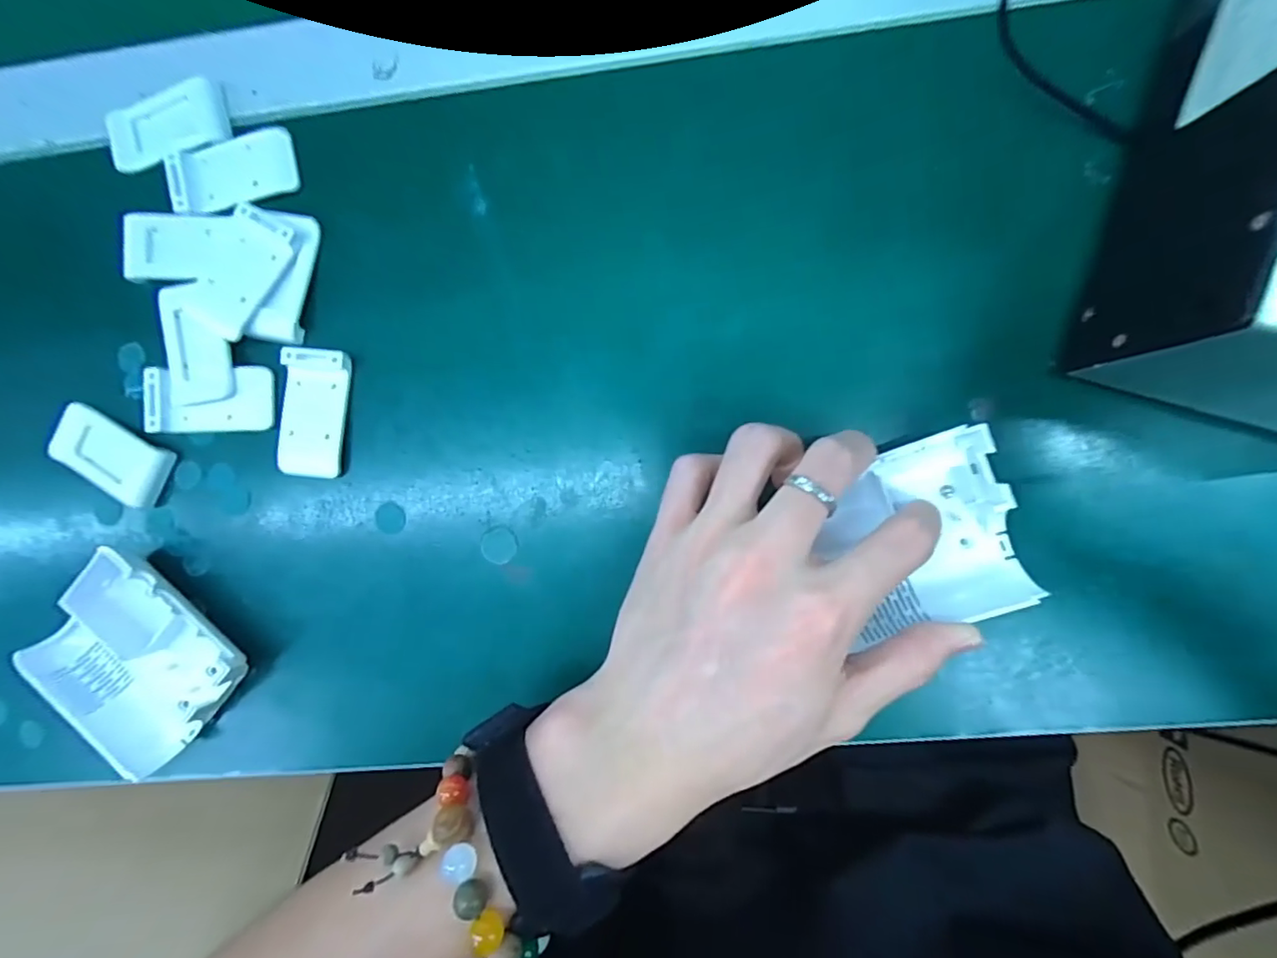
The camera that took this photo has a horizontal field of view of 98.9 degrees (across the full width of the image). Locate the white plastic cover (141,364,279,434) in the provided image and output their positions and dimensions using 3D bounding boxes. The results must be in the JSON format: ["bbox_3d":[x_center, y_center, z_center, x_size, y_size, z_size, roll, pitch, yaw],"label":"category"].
[{"bbox_3d":[-0.194,-0.036,0.247,0.058,0.006,0.029,-1,92,2],"label":"white plastic cover"}]

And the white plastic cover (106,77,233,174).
[{"bbox_3d":[-0.216,-0.159,0.246,0.057,0.004,0.029,-19,91,2],"label":"white plastic cover"}]

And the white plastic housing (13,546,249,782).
[{"bbox_3d":[-0.220,0.079,0.243,0.078,0.023,0.067,39,92,0],"label":"white plastic housing"}]

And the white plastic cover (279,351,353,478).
[{"bbox_3d":[-0.145,-0.029,0.243,0.028,0.005,0.056,7,92,2],"label":"white plastic cover"}]

